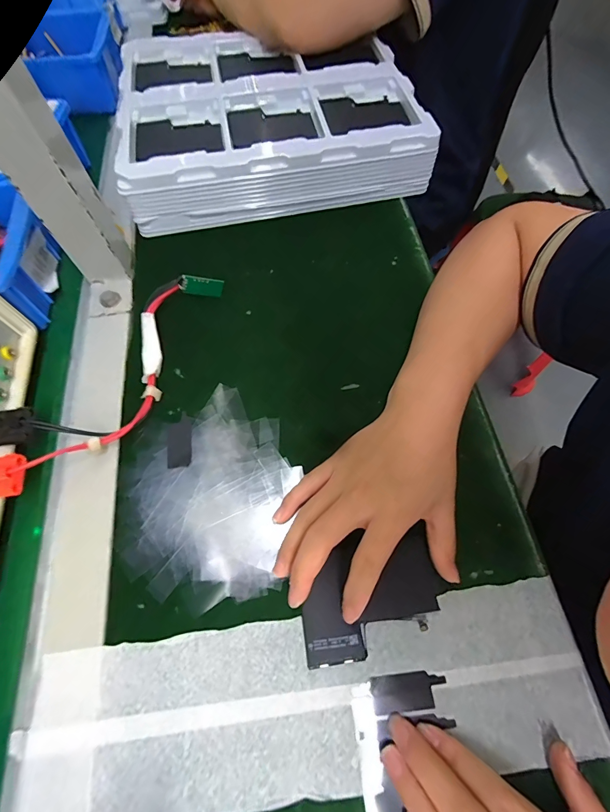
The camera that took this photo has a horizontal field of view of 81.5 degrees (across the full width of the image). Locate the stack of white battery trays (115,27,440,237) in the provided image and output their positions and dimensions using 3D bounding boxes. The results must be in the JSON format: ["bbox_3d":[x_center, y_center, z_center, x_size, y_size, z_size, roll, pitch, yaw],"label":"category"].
[{"bbox_3d":[-0.041,-0.335,0.412,0.318,0.057,0.292,-9,68,-3],"label":"stack of white battery trays"}]

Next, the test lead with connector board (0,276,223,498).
[{"bbox_3d":[-0.153,-0.026,0.286,0.072,0.039,0.237,34,72,14],"label":"test lead with connector board"}]

